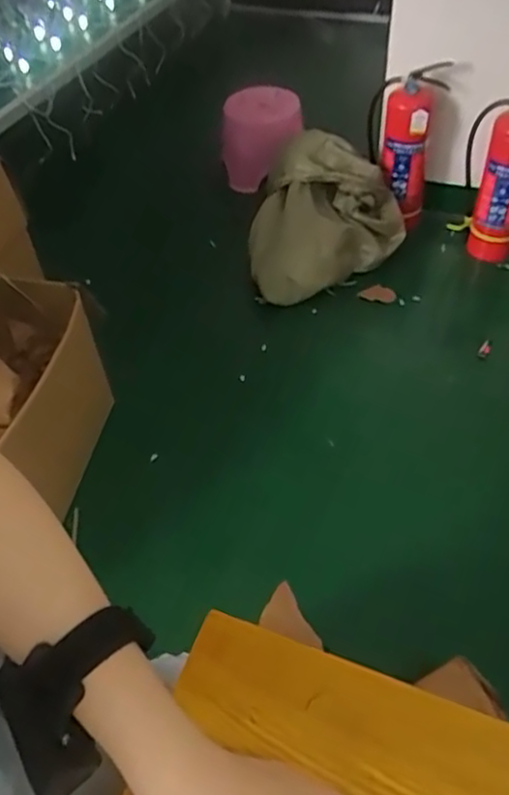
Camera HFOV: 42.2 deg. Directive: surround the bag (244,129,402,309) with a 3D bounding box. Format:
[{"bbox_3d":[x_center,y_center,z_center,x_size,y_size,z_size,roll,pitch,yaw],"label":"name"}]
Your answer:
[{"bbox_3d":[0.187,-0.476,1.783,0.408,0.285,0.410,12,45,11],"label":"bag"}]

